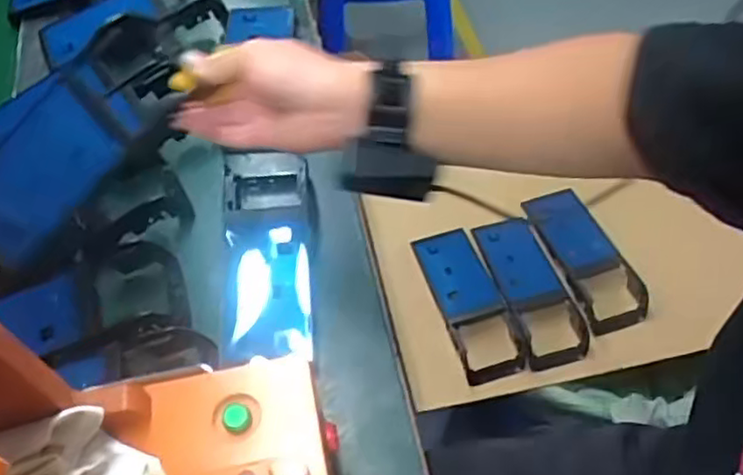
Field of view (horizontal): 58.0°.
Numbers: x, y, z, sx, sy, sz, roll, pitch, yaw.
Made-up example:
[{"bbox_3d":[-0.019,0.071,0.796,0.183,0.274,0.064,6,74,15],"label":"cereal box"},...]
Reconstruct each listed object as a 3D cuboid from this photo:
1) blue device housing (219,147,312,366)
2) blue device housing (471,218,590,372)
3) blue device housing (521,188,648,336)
[{"bbox_3d":[-0.094,0.006,0.591,0.077,0.029,0.212,-5,57,1],"label":"blue device housing"},{"bbox_3d":[0.202,0.060,0.858,0.085,0.032,0.210,-16,57,-6],"label":"blue device housing"},{"bbox_3d":[0.278,0.021,0.880,0.089,0.035,0.212,-21,58,-10],"label":"blue device housing"}]

